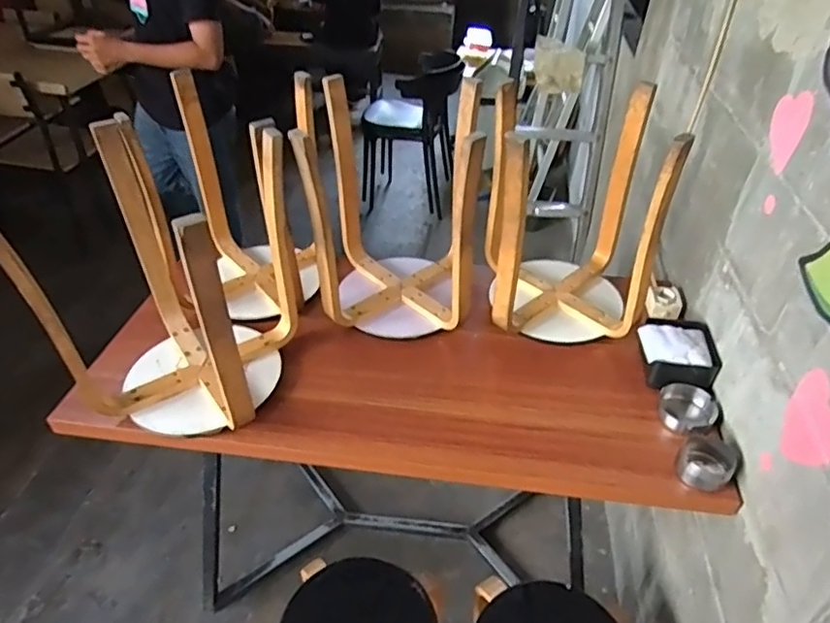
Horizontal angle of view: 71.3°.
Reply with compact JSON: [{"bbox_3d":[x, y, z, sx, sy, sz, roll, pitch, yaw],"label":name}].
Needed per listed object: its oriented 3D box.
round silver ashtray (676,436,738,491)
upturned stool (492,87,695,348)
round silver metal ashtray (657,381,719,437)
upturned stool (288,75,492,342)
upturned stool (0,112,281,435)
[{"bbox_3d":[0.475,0.246,0.945,0.079,0.043,0.083,2,39,-1],"label":"round silver ashtray"},{"bbox_3d":[0.304,-0.178,1.163,0.297,0.441,0.298,4,39,1],"label":"upturned stool"},{"bbox_3d":[0.484,0.174,1.032,0.099,0.050,0.098,2,39,-1],"label":"round silver metal ashtray"},{"bbox_3d":[-0.019,-0.190,1.172,0.357,0.428,0.308,6,39,4],"label":"upturned stool"},{"bbox_3d":[-0.412,-0.047,1.003,0.337,0.431,0.354,8,39,6],"label":"upturned stool"}]

